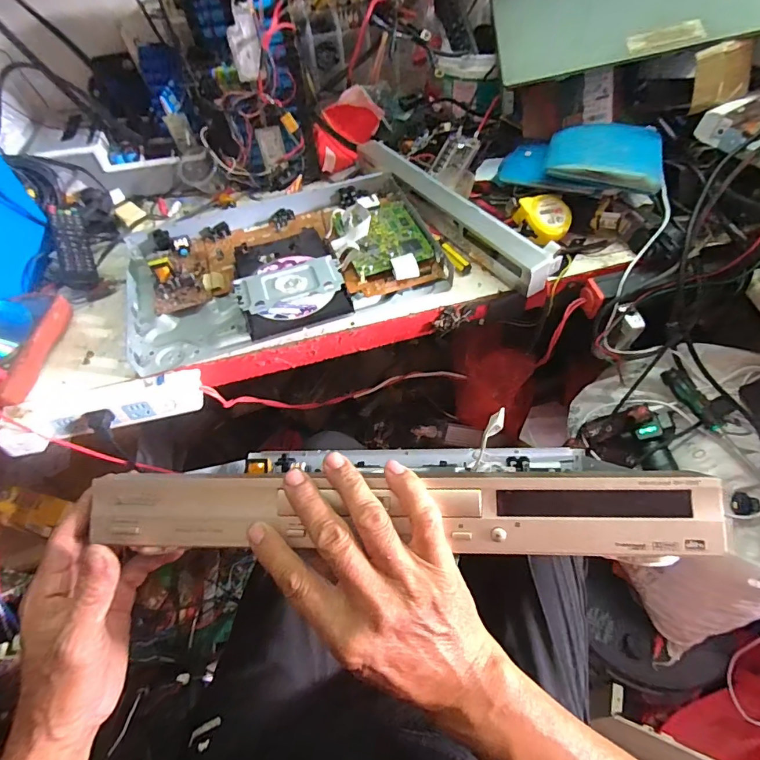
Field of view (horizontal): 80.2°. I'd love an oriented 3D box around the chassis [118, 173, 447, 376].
[{"bbox_3d":[-0.136,-0.168,0.640,0.425,0.045,0.279,-17,53,-8],"label":"chassis"}]

